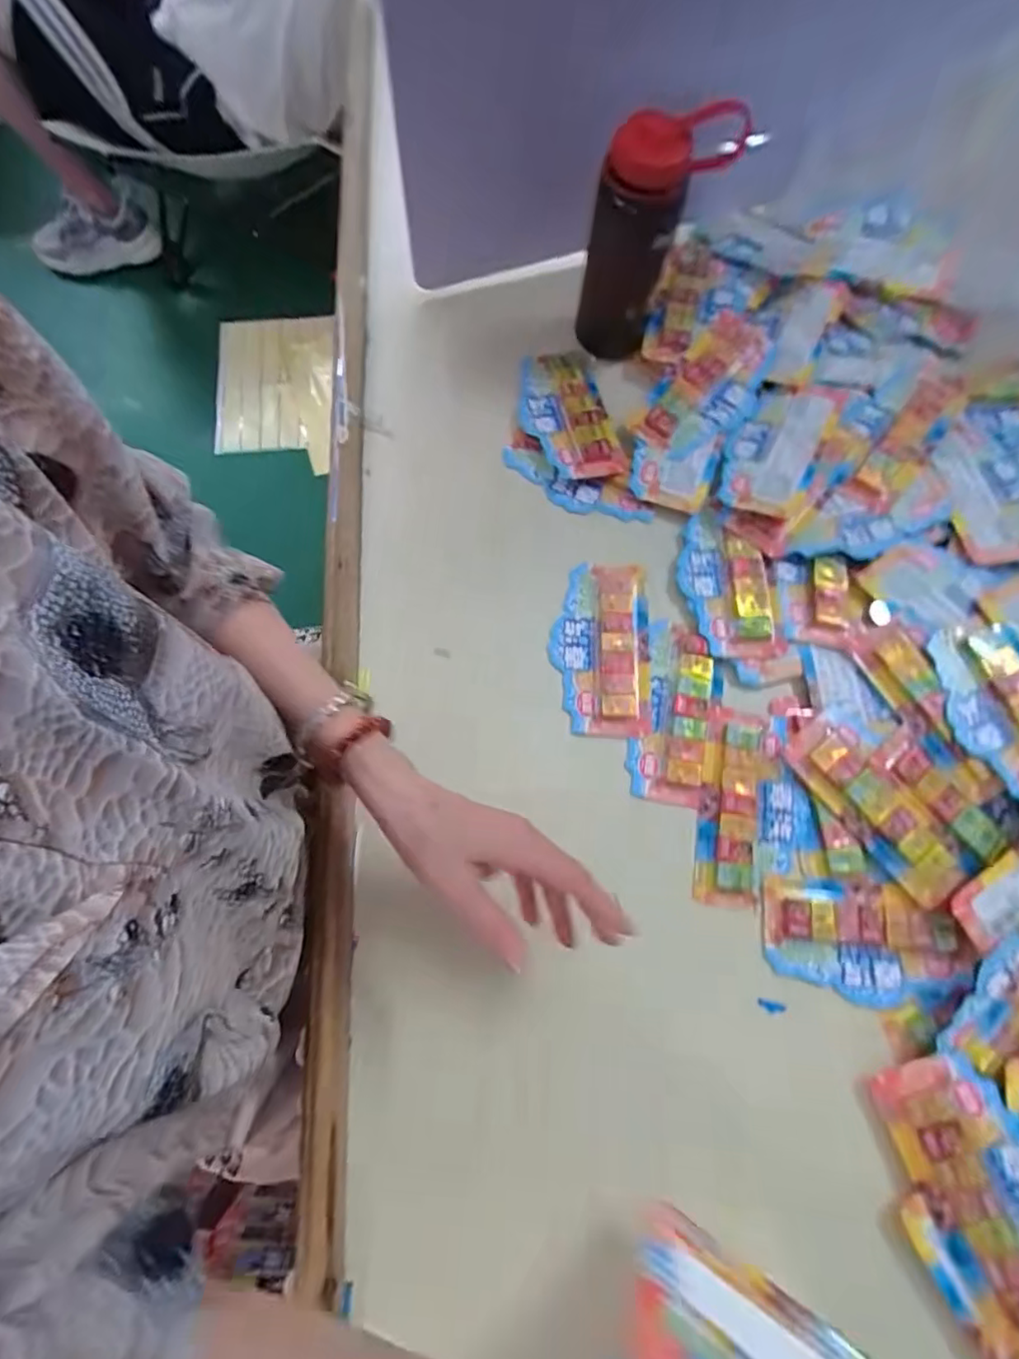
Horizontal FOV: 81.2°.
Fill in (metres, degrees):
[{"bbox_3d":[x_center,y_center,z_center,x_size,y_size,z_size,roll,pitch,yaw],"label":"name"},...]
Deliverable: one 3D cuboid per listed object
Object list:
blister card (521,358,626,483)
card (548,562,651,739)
[{"bbox_3d":[0.049,-0.237,0.532,0.068,0.018,0.138,-15,74,-5],"label":"blister card"},{"bbox_3d":[0.074,-0.028,0.476,0.078,0.009,0.146,2,74,0],"label":"card"}]

